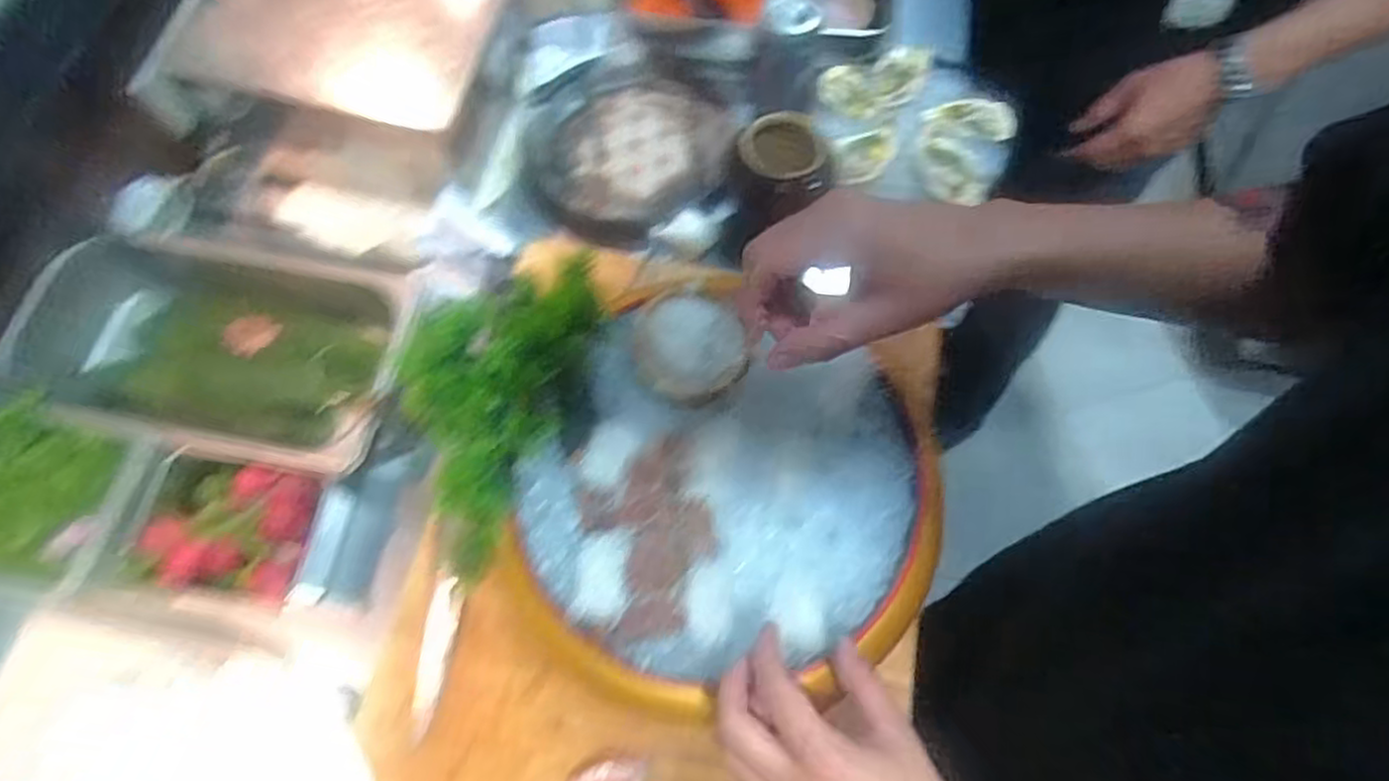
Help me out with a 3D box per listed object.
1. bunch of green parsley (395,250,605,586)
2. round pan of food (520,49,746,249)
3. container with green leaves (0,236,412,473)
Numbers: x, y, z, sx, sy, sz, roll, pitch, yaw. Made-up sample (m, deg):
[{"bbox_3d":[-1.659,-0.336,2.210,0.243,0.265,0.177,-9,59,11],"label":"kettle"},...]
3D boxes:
[{"bbox_3d":[-0.128,-0.004,0.472,0.077,0.096,0.224,22,70,9],"label":"bunch of green parsley"},{"bbox_3d":[-0.062,-0.252,0.720,0.222,0.055,0.202,0,68,0],"label":"round pan of food"},{"bbox_3d":[-0.406,-0.036,0.605,0.345,0.072,0.171,10,69,4],"label":"container with green leaves"}]

